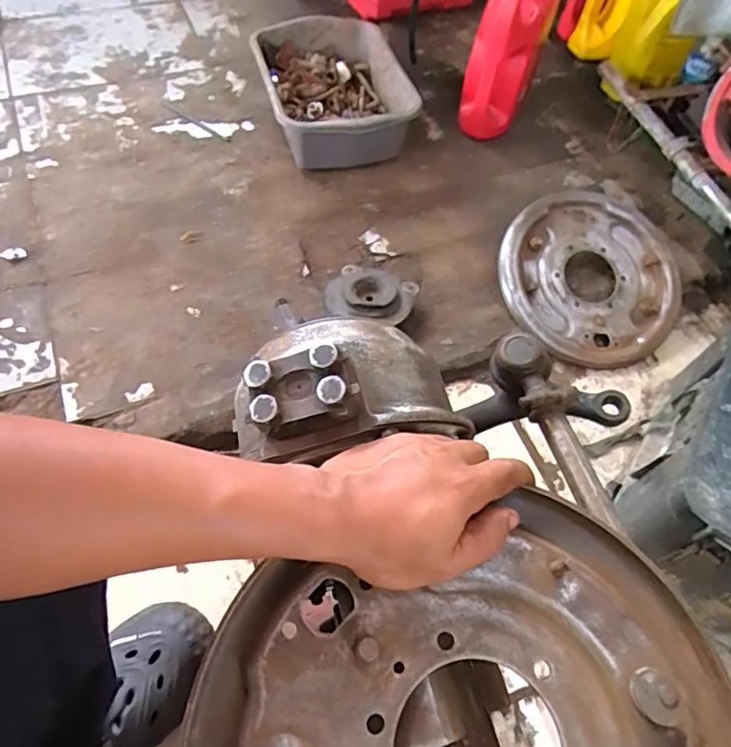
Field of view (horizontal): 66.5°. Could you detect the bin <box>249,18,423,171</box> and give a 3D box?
[{"bbox_3d":[-0.065,-0.528,1.069,0.256,0.135,0.295,-11,60,-11],"label":"bin"}]

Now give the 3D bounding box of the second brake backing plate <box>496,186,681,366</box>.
[{"bbox_3d":[0.363,-0.157,0.901,0.276,0.026,0.288,1,81,-4],"label":"second brake backing plate"}]

